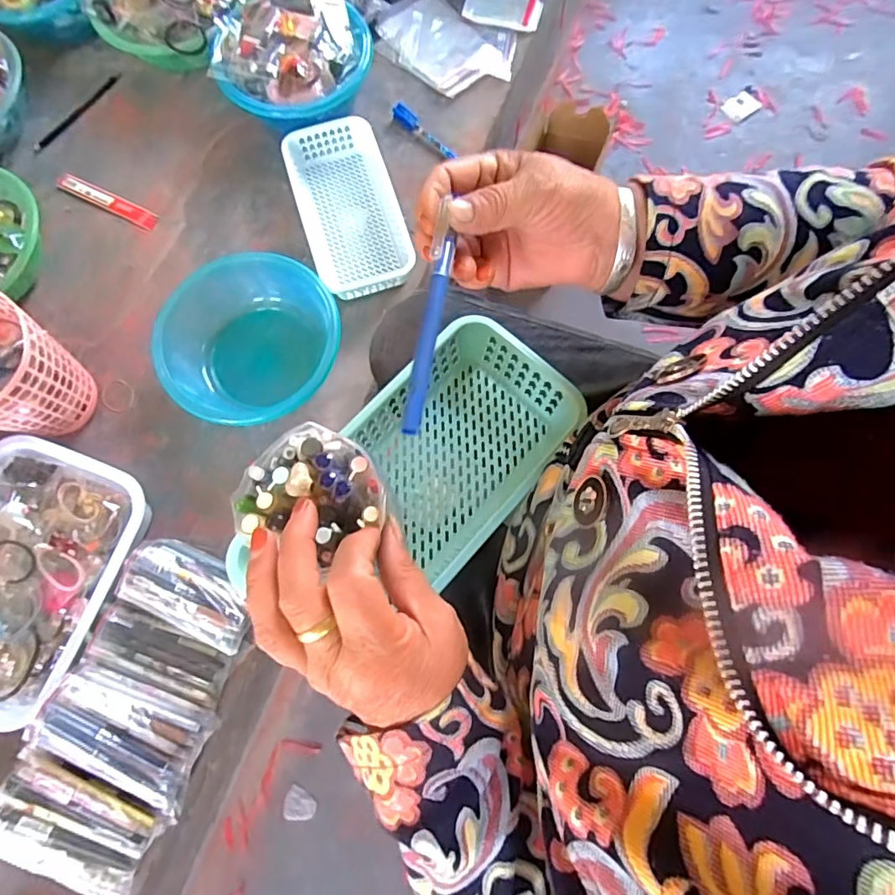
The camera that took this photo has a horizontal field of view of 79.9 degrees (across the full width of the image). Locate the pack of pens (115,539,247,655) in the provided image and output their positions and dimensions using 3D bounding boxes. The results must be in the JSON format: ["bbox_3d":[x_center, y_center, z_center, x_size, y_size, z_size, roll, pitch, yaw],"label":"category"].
[{"bbox_3d":[-0.290,0.163,0.603,0.148,0.047,0.079,24,76,9],"label":"pack of pens"}]

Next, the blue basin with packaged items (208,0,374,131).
[{"bbox_3d":[-0.223,-0.574,0.791,0.213,0.078,0.244,18,75,7],"label":"blue basin with packaged items"}]

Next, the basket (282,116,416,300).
[{"bbox_3d":[-0.139,-0.337,0.752,0.139,0.048,0.257,-18,75,-3],"label":"basket"}]

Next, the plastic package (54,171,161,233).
[{"bbox_3d":[-0.505,-0.366,0.791,0.171,0.004,0.030,26,78,8],"label":"plastic package"}]

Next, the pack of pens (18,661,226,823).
[{"bbox_3d":[-0.330,0.299,0.562,0.171,0.053,0.096,36,44,-5],"label":"pack of pens"}]

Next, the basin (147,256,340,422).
[{"bbox_3d":[-0.242,-0.125,0.695,0.221,0.108,0.206,0,75,2],"label":"basin"}]

